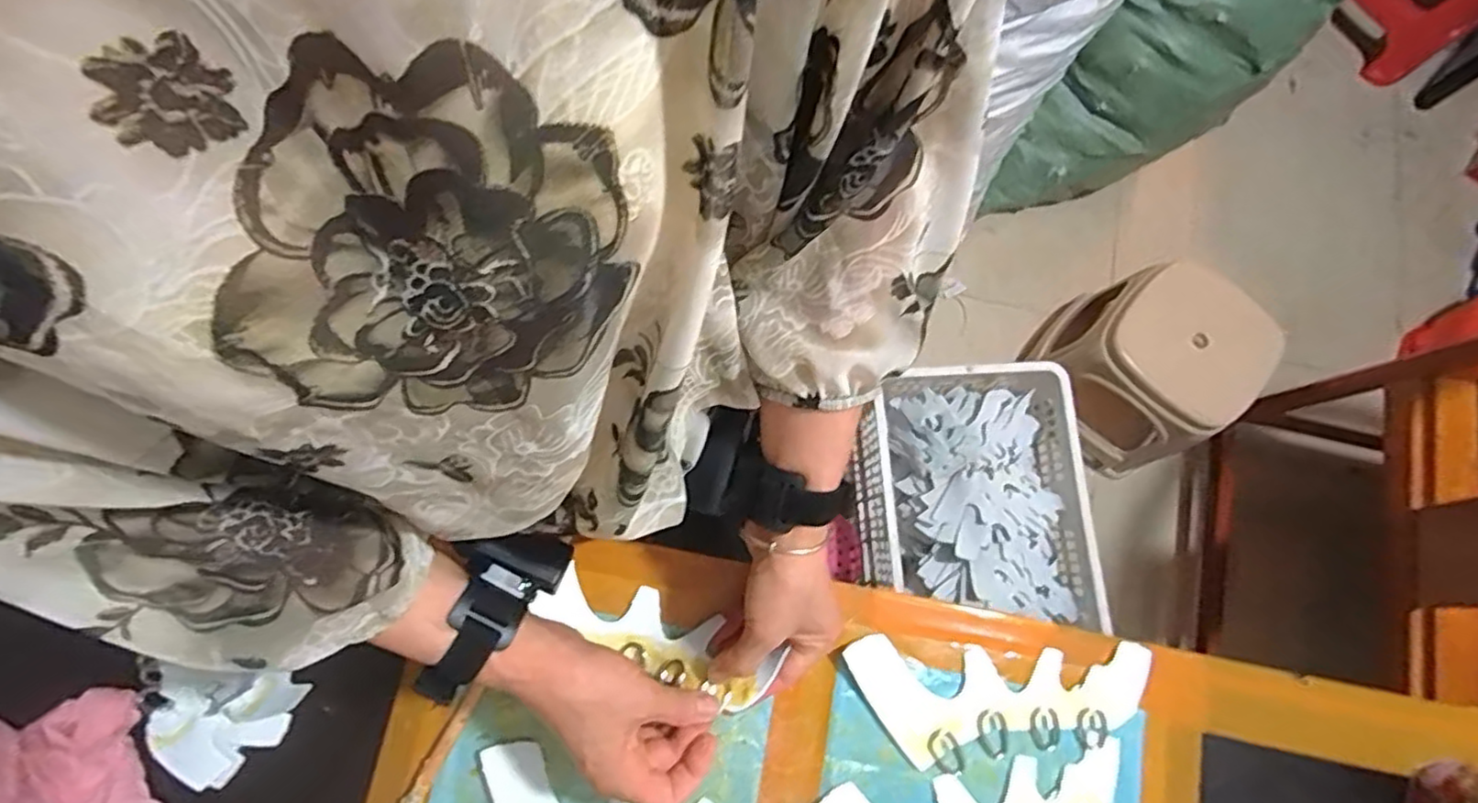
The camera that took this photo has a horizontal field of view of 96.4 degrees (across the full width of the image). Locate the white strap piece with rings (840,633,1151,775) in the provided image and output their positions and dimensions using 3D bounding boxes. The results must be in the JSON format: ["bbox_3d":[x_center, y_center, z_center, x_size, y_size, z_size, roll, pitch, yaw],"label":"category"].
[{"bbox_3d":[0.186,0.209,0.468,0.210,0.009,0.086,-3,78,-2],"label":"white strap piece with rings"}]

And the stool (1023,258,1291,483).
[{"bbox_3d":[0.674,-0.055,1.120,0.253,0.288,0.284,-38,81,-9],"label":"stool"}]

